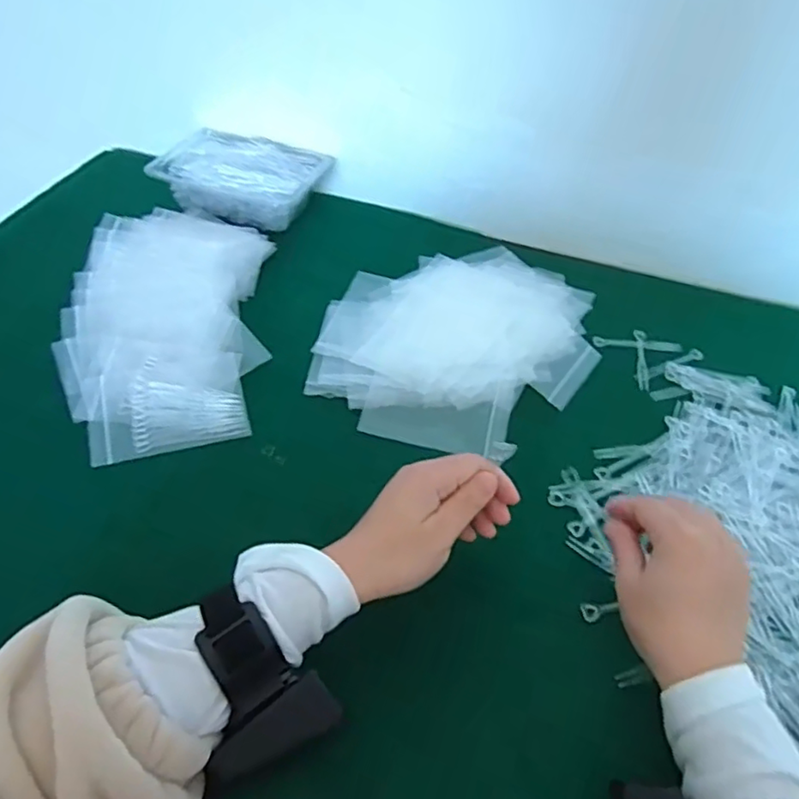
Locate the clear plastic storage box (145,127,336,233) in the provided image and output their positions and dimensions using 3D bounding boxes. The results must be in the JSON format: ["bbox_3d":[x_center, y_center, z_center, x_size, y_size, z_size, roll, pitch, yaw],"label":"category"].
[{"bbox_3d":[-0.180,-0.263,0.718,0.177,0.052,0.119,18,49,11],"label":"clear plastic storage box"}]

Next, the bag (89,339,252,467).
[{"bbox_3d":[-0.196,-0.005,0.516,0.118,0.007,0.109,-11,61,-19],"label":"bag"}]

